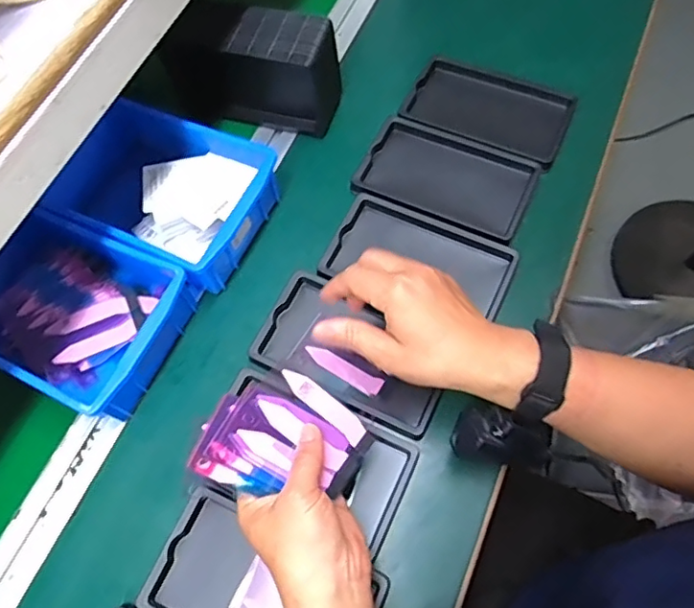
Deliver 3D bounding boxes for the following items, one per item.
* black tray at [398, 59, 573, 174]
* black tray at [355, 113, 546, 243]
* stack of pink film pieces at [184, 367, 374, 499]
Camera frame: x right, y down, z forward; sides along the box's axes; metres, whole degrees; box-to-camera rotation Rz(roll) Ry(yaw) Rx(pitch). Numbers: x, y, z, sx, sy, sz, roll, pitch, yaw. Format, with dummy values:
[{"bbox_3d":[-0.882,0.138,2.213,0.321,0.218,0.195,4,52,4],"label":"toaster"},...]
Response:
[{"bbox_3d":[0.146,-0.204,0.583,0.158,0.020,0.100,25,71,12],"label":"black tray"},{"bbox_3d":[0.096,-0.124,0.552,0.159,0.012,0.101,23,71,12],"label":"black tray"},{"bbox_3d":[-0.040,0.095,0.390,0.103,0.004,0.088,33,69,-7],"label":"stack of pink film pieces"}]

